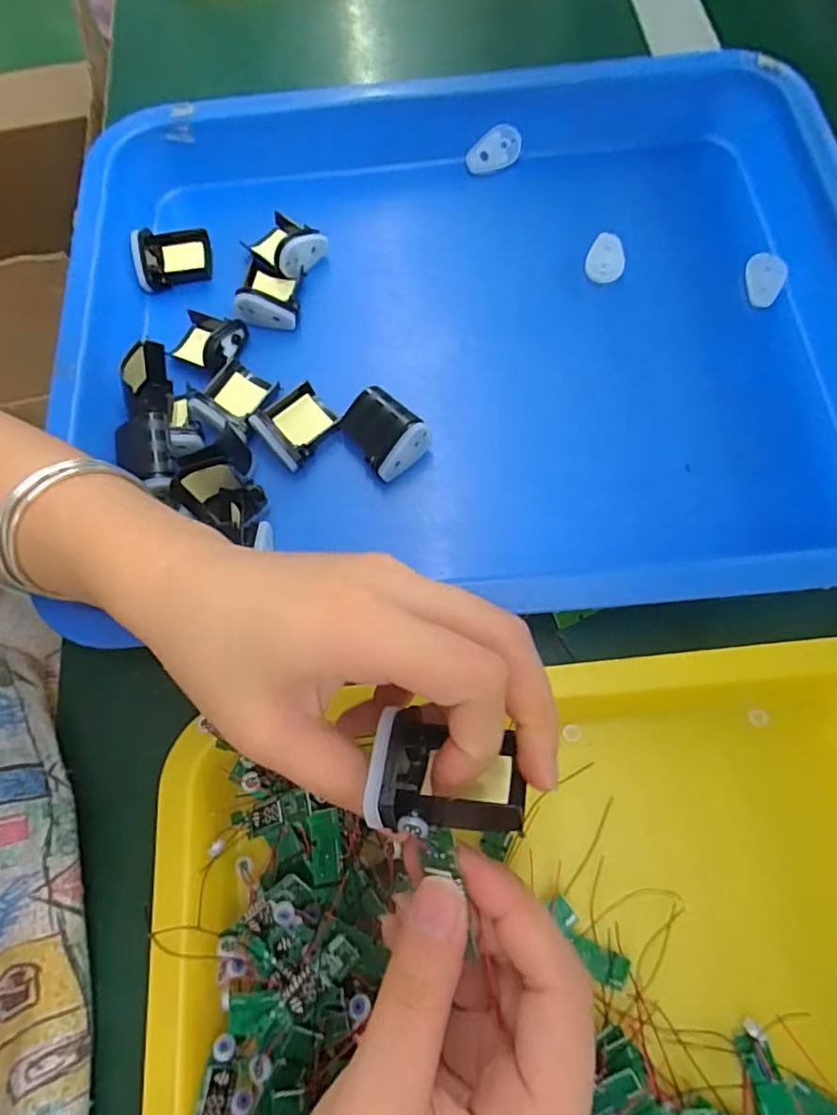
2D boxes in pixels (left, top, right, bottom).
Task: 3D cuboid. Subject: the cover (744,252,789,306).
[{"bbox_3d":[0.201,-0.161,0.333,0.020,0.006,0.034,5,72,4],"label":"cover"}]

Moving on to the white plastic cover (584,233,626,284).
[{"bbox_3d":[0.112,-0.178,0.343,0.022,0.009,0.029,16,73,7],"label":"white plastic cover"}]

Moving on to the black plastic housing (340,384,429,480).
[{"bbox_3d":[-0.019,-0.066,0.308,0.033,0.026,0.043,-38,74,-10],"label":"black plastic housing"}]

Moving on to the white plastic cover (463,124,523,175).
[{"bbox_3d":[0.049,-0.262,0.370,0.036,0.023,0.005,-16,48,-2],"label":"white plastic cover"}]

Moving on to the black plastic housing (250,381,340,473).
[{"bbox_3d":[-0.067,-0.074,0.310,0.040,0.018,0.038,-43,76,-11],"label":"black plastic housing"}]

